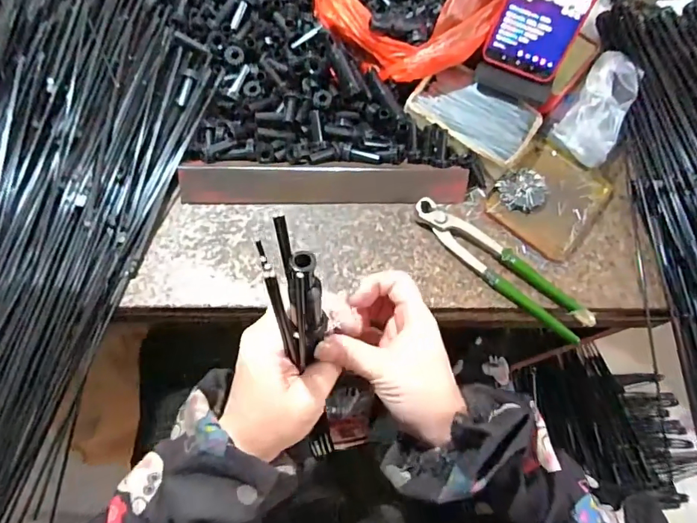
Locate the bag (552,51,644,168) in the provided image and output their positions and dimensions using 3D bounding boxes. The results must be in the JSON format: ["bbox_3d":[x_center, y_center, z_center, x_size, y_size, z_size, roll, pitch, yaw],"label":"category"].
[{"bbox_3d":[0.269,-0.166,0.493,0.060,0.025,0.117,25,88,7],"label":"bag"}]

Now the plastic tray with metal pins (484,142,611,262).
[{"bbox_3d":[0.215,-0.070,0.489,0.100,0.015,0.121,38,71,12],"label":"plastic tray with metal pins"}]

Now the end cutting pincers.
[{"bbox_3d":[0.150,0.002,0.449,0.195,0.019,0.043,40,71,13],"label":"end cutting pincers"}]

